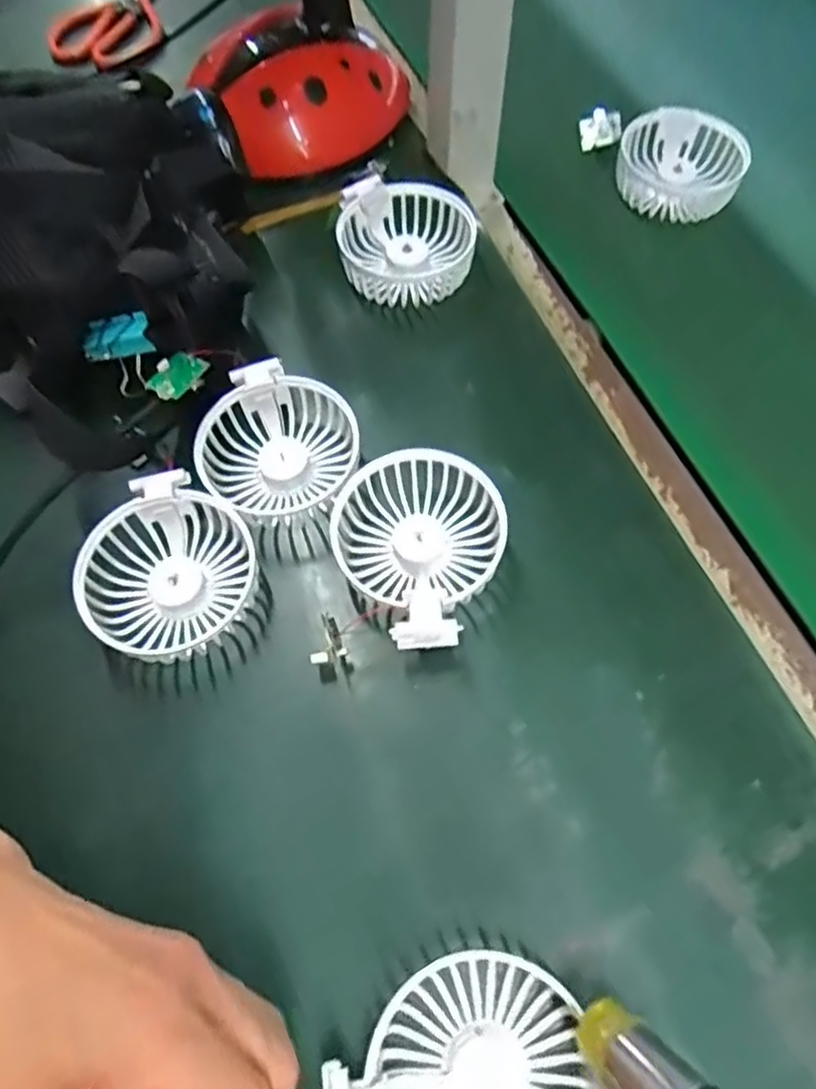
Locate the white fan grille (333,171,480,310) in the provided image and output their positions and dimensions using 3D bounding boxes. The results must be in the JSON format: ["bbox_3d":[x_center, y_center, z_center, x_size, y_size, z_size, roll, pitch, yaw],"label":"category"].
[{"bbox_3d":[0.000,-0.201,0.462,0.089,0.038,0.089,0,65,4],"label":"white fan grille"}]

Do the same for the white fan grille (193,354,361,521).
[{"bbox_3d":[-0.072,-0.053,0.396,0.084,0.035,0.086,16,67,11],"label":"white fan grille"}]

